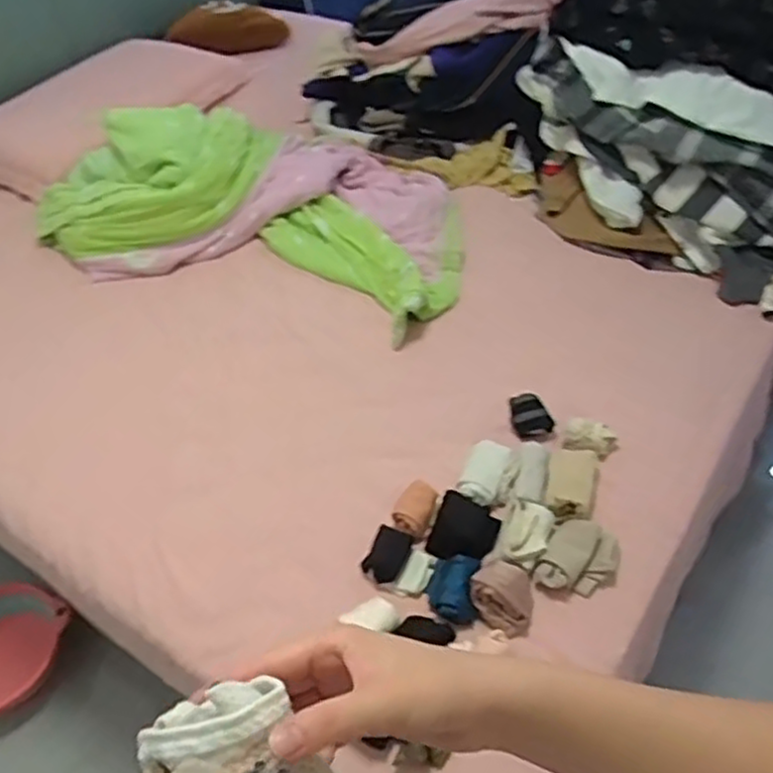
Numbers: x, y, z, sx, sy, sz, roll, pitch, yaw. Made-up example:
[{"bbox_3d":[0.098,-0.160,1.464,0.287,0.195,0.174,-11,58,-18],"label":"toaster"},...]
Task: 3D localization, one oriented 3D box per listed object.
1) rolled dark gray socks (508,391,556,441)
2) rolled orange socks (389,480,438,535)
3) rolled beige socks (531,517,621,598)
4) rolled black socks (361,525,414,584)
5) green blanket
[{"bbox_3d":[0.224,0.044,1.105,0.064,0.038,0.069,-9,47,-3],"label":"rolled dark gray socks"},{"bbox_3d":[0.040,0.173,1.012,0.051,0.033,0.074,17,51,20],"label":"rolled orange socks"},{"bbox_3d":[0.252,0.227,0.941,0.093,0.033,0.111,20,52,22],"label":"rolled beige socks"},{"bbox_3d":[0.002,0.227,0.974,0.049,0.024,0.075,19,52,21],"label":"rolled black socks"},{"bbox_3d":[-0.287,-0.412,1.469,0.918,0.180,0.552,9,49,13],"label":"green blanket"}]

